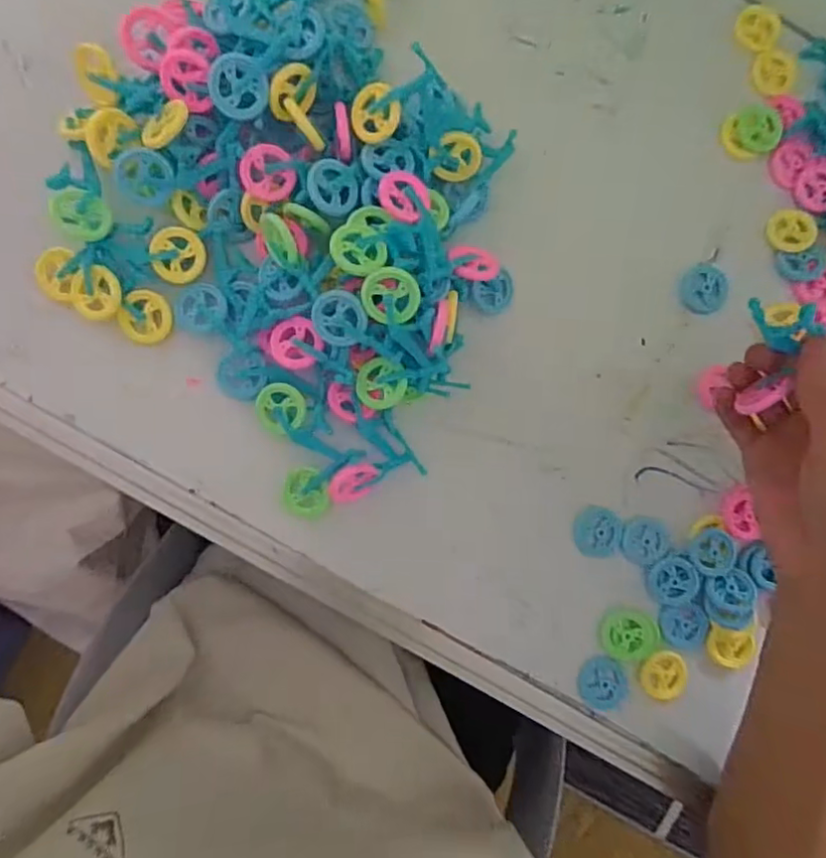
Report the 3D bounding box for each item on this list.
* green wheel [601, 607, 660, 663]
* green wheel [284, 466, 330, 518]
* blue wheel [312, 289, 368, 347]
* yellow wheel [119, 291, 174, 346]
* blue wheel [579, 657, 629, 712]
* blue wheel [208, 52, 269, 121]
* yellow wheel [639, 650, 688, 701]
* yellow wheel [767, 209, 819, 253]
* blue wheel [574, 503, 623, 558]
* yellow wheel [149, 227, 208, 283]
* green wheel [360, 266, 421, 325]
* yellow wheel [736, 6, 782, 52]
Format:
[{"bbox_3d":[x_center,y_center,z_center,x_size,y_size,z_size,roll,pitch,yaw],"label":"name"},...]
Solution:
[{"bbox_3d":[0.133,0.127,0.368,0.035,0.007,0.031,28,86,-4],"label":"green wheel"},{"bbox_3d":[-0.061,0.037,0.348,0.025,0.008,0.030,1,89,-5],"label":"green wheel"},{"bbox_3d":[-0.039,-0.058,0.319,0.030,0.004,0.030,3,112,6],"label":"blue wheel"},{"bbox_3d":[-0.151,-0.063,0.343,0.027,0.009,0.029,0,89,-5],"label":"yellow wheel"},{"bbox_3d":[0.118,0.157,0.367,0.029,0.004,0.035,-40,92,-5],"label":"blue wheel"},{"bbox_3d":[-0.090,-0.177,0.311,0.029,0.004,0.030,-3,108,-8],"label":"blue wheel"},{"bbox_3d":[0.156,0.151,0.369,0.028,0.009,0.027,0,89,-5],"label":"yellow wheel"},{"bbox_3d":[0.244,-0.128,0.386,0.032,0.004,0.027,3,88,-5],"label":"yellow wheel"},{"bbox_3d":[0.116,0.064,0.372,0.028,0.004,0.030,0,89,-5],"label":"blue wheel"},{"bbox_3d":[-0.130,-0.097,0.334,0.028,0.007,0.030,0,89,-5],"label":"yellow wheel"},{"bbox_3d":[-0.011,-0.068,0.309,0.029,0.004,0.028,3,108,0],"label":"green wheel"},{"bbox_3d":[0.225,-0.261,0.390,0.027,0.009,0.030,40,85,-3],"label":"yellow wheel"}]

